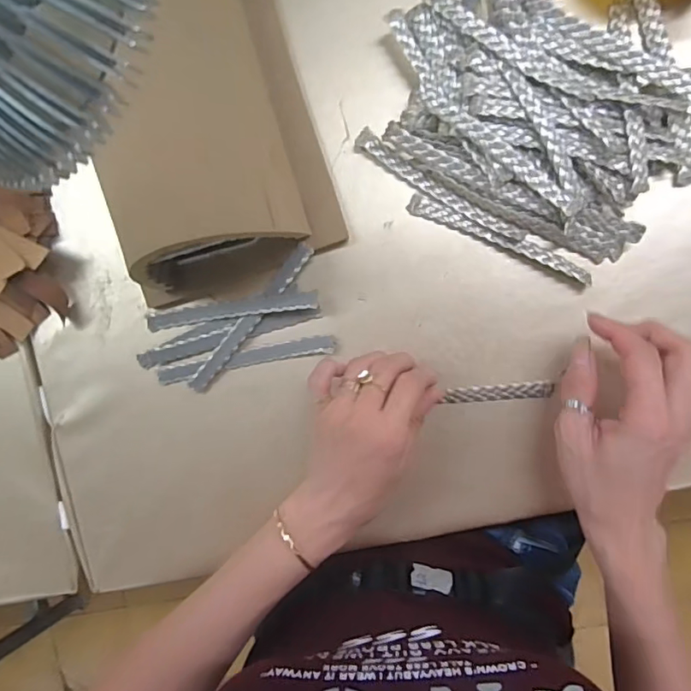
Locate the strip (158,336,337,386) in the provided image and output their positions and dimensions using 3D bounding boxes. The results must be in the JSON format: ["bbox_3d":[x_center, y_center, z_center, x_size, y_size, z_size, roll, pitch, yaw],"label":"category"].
[{"bbox_3d":[-0.075,0.011,0.383,0.136,0.008,0.014,-11,92,6],"label":"strip"}]

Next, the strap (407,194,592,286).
[{"bbox_3d":[0.109,-0.077,0.358,0.135,0.010,0.016,24,96,4],"label":"strap"}]

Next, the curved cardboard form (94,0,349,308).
[{"bbox_3d":[-0.091,-0.146,0.326,0.146,0.104,0.215,-9,93,6],"label":"curved cardboard form"}]

